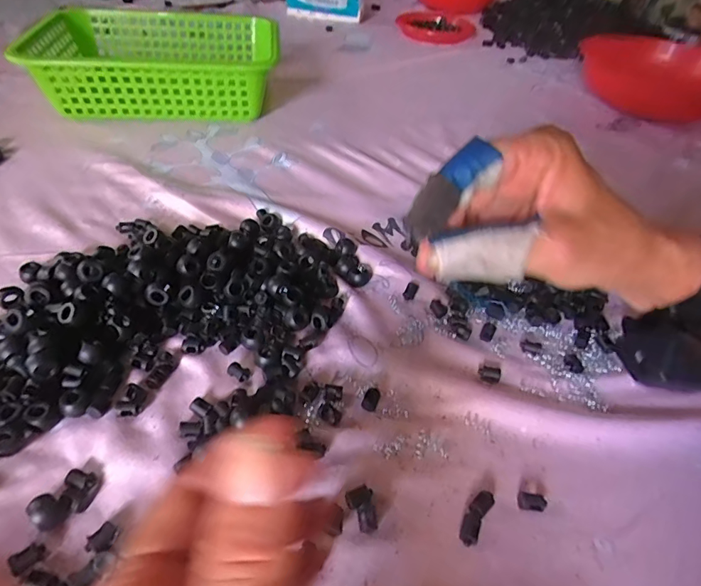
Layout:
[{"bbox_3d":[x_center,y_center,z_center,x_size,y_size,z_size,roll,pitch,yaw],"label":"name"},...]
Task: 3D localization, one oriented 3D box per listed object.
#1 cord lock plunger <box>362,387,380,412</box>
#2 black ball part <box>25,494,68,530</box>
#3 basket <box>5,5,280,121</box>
[{"bbox_3d":[0.014,0.069,0.299,0.010,0.005,0.015,17,45,10],"label":"cord lock plunger"},{"bbox_3d":[-0.155,0.112,0.233,0.016,0.010,0.014,31,49,22],"label":"black ball part"},{"bbox_3d":[-0.247,-0.307,0.612,0.279,0.078,0.198,-4,45,-10],"label":"basket"}]

